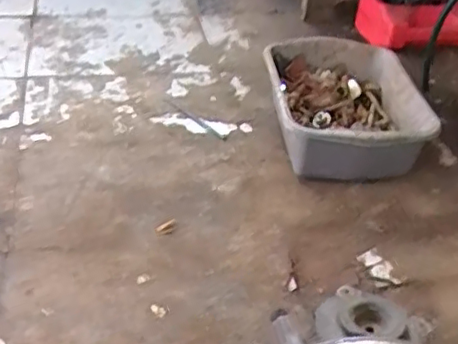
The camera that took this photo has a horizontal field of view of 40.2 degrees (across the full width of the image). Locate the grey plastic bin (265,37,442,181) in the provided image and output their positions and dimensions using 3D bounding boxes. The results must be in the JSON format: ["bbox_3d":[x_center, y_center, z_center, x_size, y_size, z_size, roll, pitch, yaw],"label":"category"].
[{"bbox_3d":[0.194,-0.111,1.113,0.253,0.132,0.282,1,38,-6],"label":"grey plastic bin"}]

